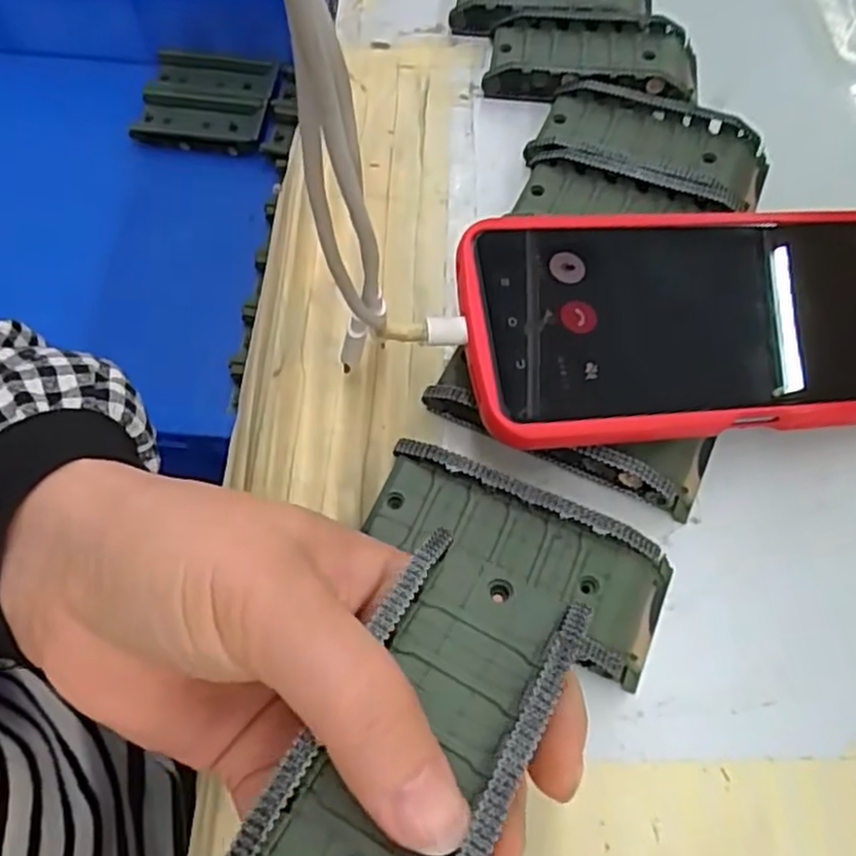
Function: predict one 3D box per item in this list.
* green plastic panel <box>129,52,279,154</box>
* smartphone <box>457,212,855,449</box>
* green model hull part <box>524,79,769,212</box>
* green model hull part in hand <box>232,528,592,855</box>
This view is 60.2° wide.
[{"bbox_3d":[-0.173,-0.252,0.573,0.097,0.019,0.083,9,64,4],"label":"green plastic panel"},{"bbox_3d":[0.095,-0.037,0.254,0.166,0.010,0.080,-3,69,-9],"label":"smartphone"},{"bbox_3d":[0.096,-0.121,0.313,0.095,0.013,0.047,22,66,12],"label":"green model hull part"},{"bbox_3d":[-0.004,0.070,0.154,0.041,0.017,0.096,27,60,14],"label":"green model hull part in hand"}]

